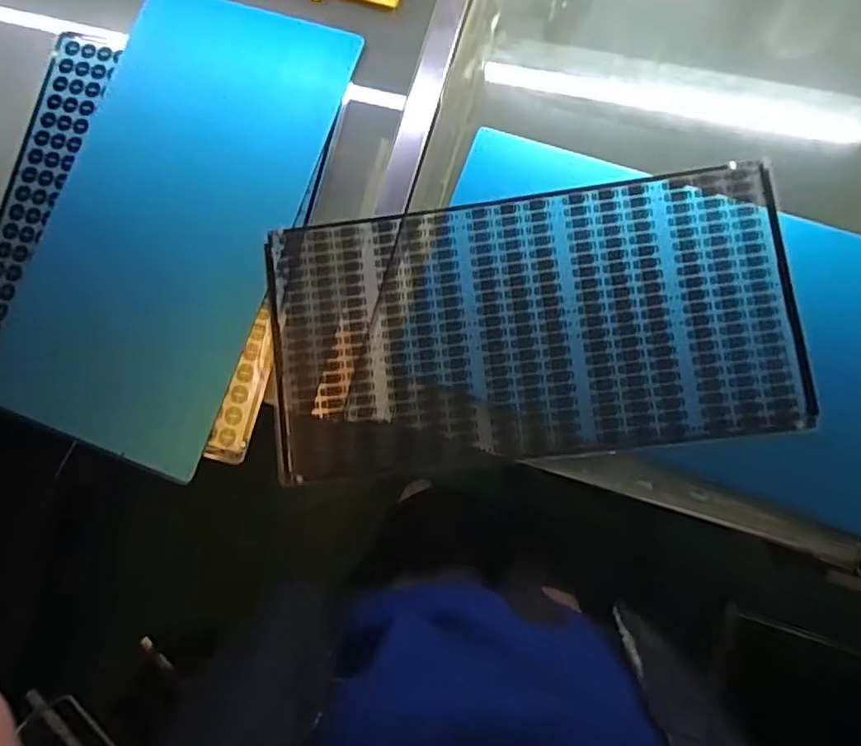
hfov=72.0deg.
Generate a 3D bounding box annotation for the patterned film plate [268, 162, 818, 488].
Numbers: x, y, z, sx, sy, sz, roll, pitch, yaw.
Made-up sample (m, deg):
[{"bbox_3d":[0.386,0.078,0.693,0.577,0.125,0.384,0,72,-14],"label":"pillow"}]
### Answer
[{"bbox_3d":[0.088,-0.045,0.560,0.477,0.006,0.252,-7,82,5],"label":"patterned film plate"}]

